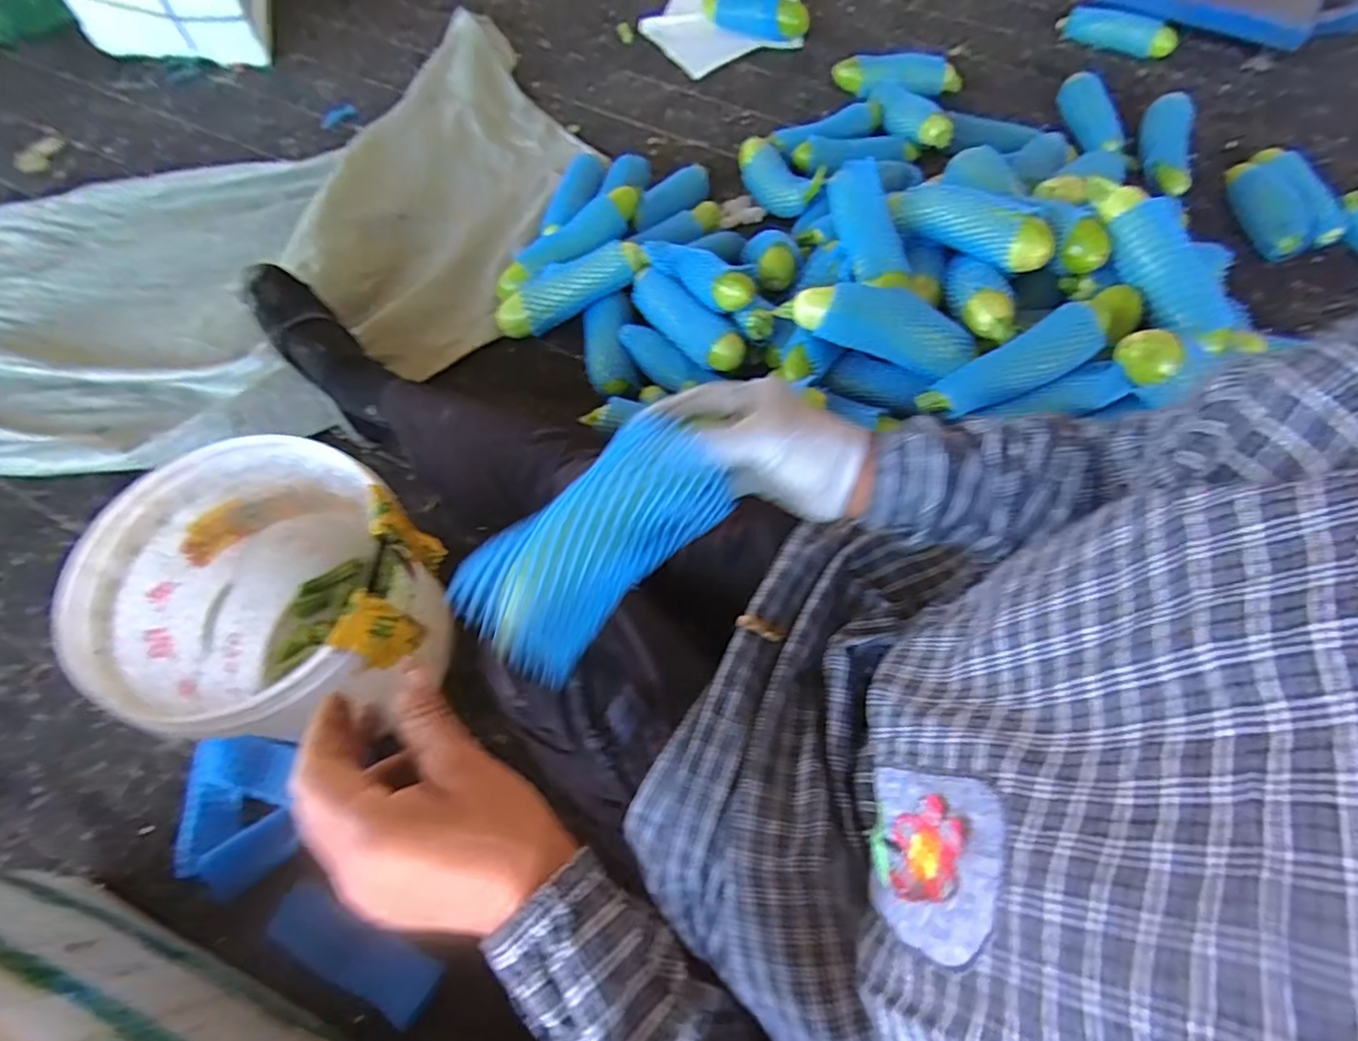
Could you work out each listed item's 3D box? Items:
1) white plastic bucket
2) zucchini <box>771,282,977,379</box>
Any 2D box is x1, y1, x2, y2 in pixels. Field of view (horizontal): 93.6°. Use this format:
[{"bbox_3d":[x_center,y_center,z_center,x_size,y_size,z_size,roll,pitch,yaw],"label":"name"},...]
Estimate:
[{"bbox_3d":[-0.370,0.095,0.644,0.257,0.256,0.258,0,63,0],"label":"white plastic bucket"},{"bbox_3d":[0.234,-0.233,0.753,0.227,0.067,0.070,20,64,9],"label":"zucchini"}]

